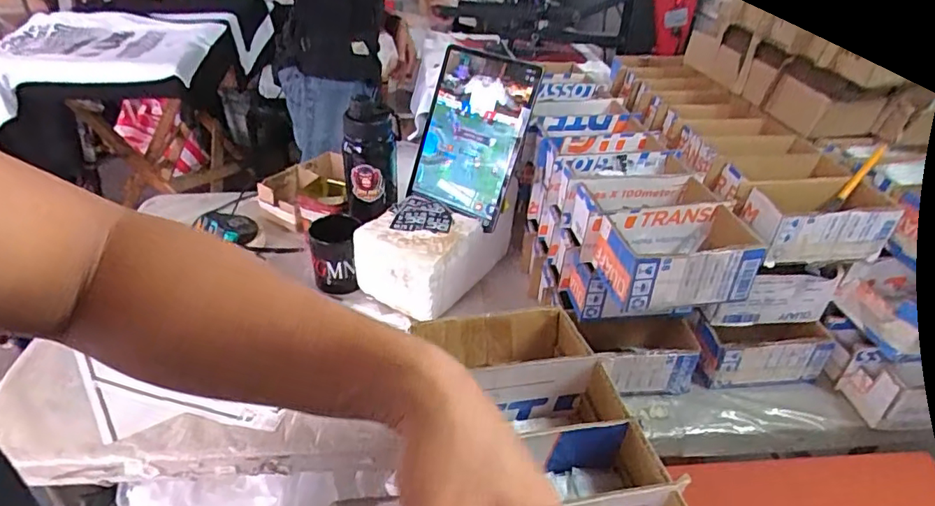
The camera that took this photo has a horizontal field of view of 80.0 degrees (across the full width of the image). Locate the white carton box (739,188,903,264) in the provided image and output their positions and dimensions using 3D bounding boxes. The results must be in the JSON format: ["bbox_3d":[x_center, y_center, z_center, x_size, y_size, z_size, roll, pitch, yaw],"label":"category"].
[{"bbox_3d":[0.424,-0.035,0.686,0.159,0.069,0.073,0,35,-6],"label":"white carton box"}]

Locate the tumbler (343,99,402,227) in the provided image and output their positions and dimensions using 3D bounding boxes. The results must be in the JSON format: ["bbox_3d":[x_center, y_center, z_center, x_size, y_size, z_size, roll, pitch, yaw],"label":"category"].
[{"bbox_3d":[-0.143,-0.135,0.831,0.081,0.180,0.092,-3,35,-10],"label":"tumbler"}]

